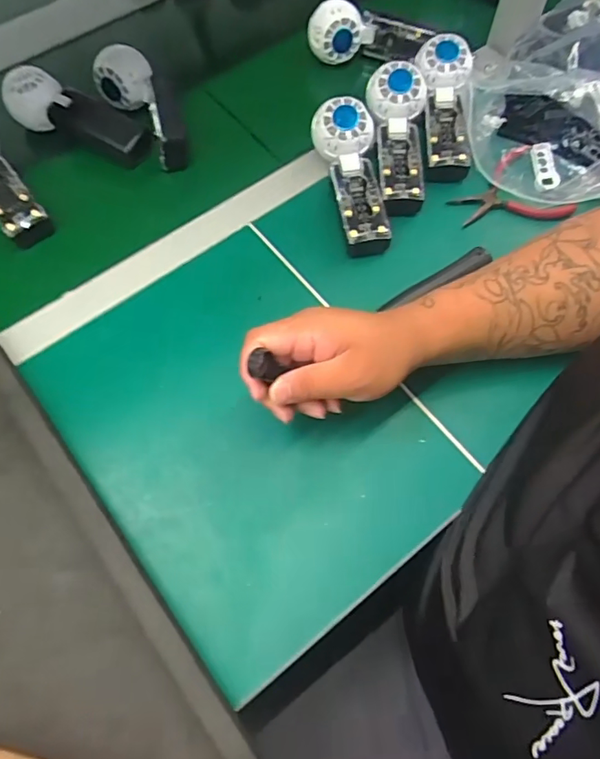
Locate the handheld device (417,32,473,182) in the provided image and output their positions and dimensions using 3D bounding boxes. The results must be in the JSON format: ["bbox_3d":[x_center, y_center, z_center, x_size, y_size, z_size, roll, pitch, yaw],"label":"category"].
[{"bbox_3d":[0.159,-0.299,0.569,0.054,0.036,0.168,1,81,0],"label":"handheld device"}]

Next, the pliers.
[{"bbox_3d":[0.217,-0.194,0.550,0.111,0.013,0.096,-20,66,-12],"label":"pliers"}]

